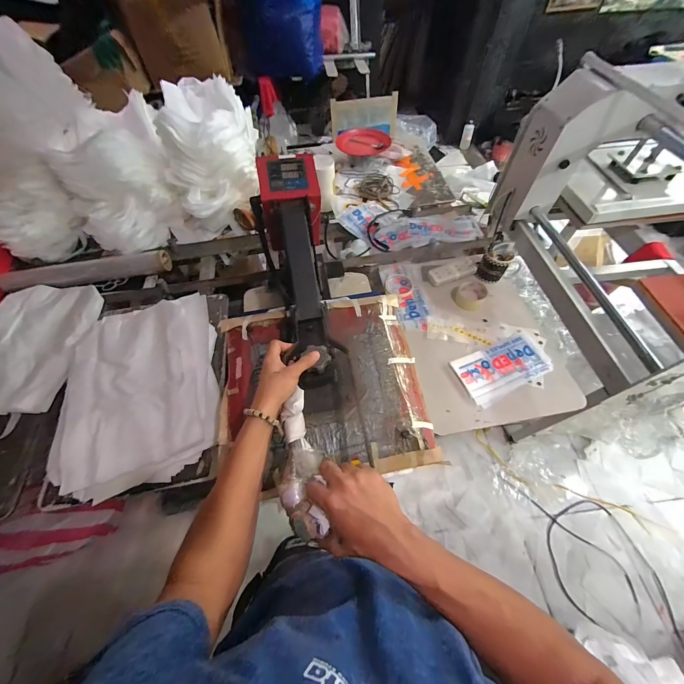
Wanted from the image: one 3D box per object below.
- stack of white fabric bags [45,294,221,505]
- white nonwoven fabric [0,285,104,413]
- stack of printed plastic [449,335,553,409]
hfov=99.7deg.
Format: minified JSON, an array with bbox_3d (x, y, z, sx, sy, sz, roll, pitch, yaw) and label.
[{"bbox_3d":[-0.492,0.109,0.702,0.367,0.081,0.449,-12,59,-6],"label":"stack of white fabric bags"},{"bbox_3d":[-0.872,0.001,0.799,0.296,0.075,0.384,2,59,3],"label":"white nonwoven fabric"},{"bbox_3d":[0.428,0.066,0.767,0.245,0.021,0.129,-22,61,-12],"label":"stack of printed plastic"}]

